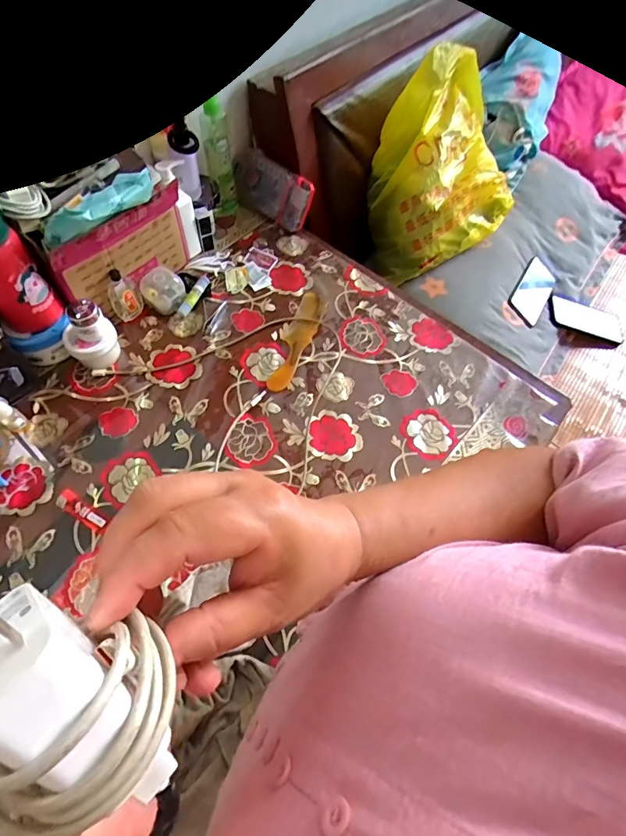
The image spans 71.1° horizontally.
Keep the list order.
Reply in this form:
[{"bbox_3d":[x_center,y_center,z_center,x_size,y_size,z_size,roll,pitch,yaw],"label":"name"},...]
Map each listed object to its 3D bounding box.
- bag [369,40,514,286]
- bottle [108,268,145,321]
[{"bbox_3d":[0.227,-0.451,0.789,0.261,0.246,0.221,-26,66,-15],"label":"bag"},{"bbox_3d":[-0.279,-0.182,0.650,0.045,0.089,0.020,-29,67,-16],"label":"bottle"}]

